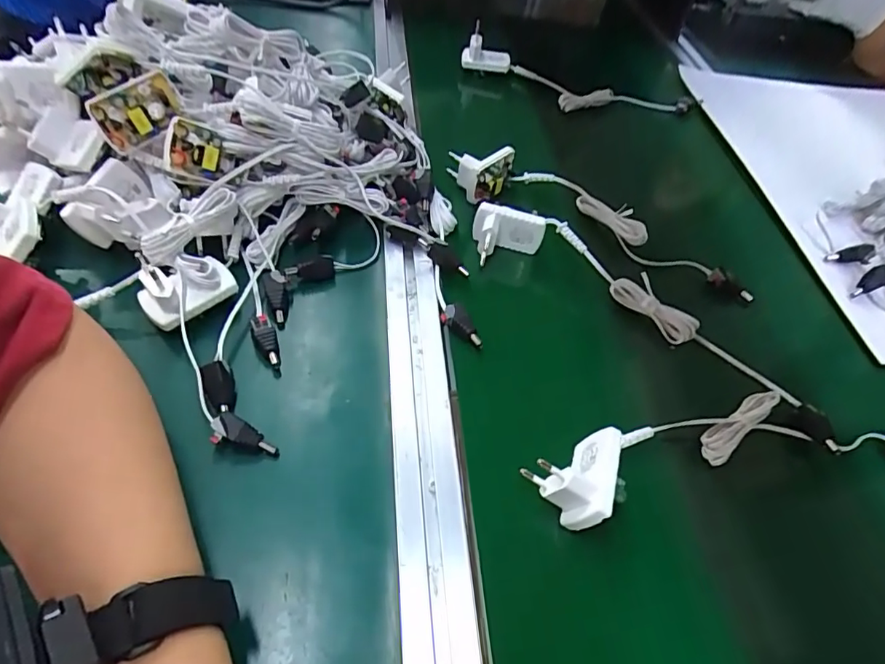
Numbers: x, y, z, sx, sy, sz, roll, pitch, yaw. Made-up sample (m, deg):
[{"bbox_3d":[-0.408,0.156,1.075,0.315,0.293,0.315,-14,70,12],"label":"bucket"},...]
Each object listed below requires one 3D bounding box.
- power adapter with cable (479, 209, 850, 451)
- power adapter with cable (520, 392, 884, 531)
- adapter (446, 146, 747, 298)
[{"bbox_3d":[0.160,-0.023,0.419,0.305,0.041,0.055,30,52,16],"label":"power adapter with cable"},{"bbox_3d":[0.199,0.075,0.350,0.303,0.052,0.063,-6,52,-13],"label":"power adapter with cable"},{"bbox_3d":[0.136,-0.115,0.487,0.269,0.041,0.067,27,52,13],"label":"adapter"}]

